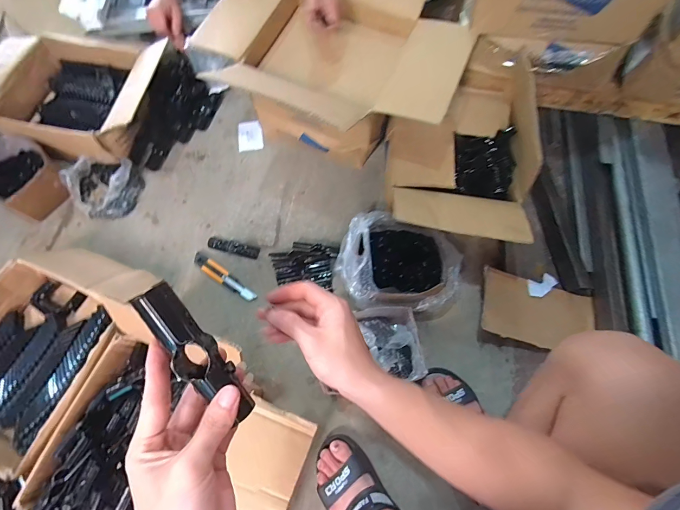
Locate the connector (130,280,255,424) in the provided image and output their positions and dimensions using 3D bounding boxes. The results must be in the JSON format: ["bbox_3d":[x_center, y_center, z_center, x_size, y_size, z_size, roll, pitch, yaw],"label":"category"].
[{"bbox_3d":[-0.120,0.084,0.290,0.031,0.025,0.132,-36,103,-10],"label":"connector"}]

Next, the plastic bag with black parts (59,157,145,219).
[{"bbox_3d":[-0.631,-0.179,0.917,0.175,0.068,0.149,3,70,4],"label":"plastic bag with black parts"}]

